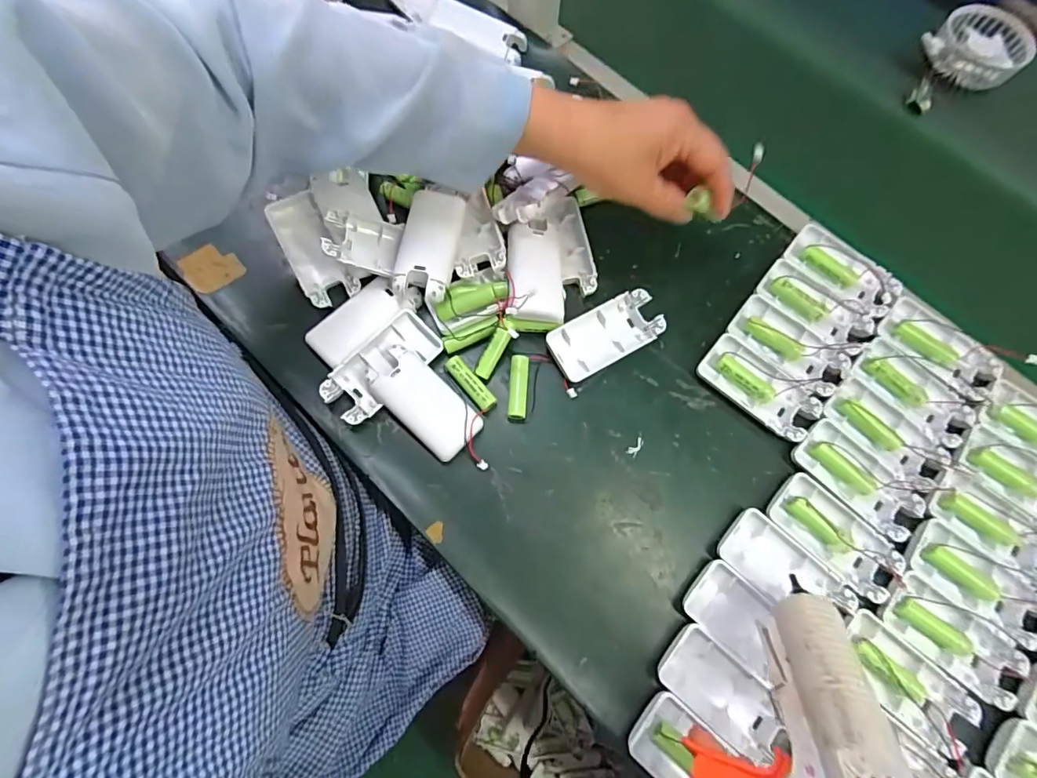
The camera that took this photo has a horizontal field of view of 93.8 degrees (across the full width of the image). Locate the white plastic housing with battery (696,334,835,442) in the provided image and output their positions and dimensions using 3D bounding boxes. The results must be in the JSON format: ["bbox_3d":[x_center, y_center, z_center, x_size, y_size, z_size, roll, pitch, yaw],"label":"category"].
[{"bbox_3d":[0.196,-0.005,0.388,0.095,0.022,0.055,35,75,9],"label":"white plastic housing with battery"}]

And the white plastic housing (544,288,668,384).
[{"bbox_3d":[0.071,-0.043,0.398,0.095,0.019,0.044,-27,76,-10],"label":"white plastic housing"}]

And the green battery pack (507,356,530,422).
[{"bbox_3d":[0.000,-0.001,0.383,0.014,0.018,0.048,4,72,-1],"label":"green battery pack"}]

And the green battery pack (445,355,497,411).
[{"bbox_3d":[-0.038,-0.004,0.384,0.014,0.017,0.051,-39,78,-13],"label":"green battery pack"}]

